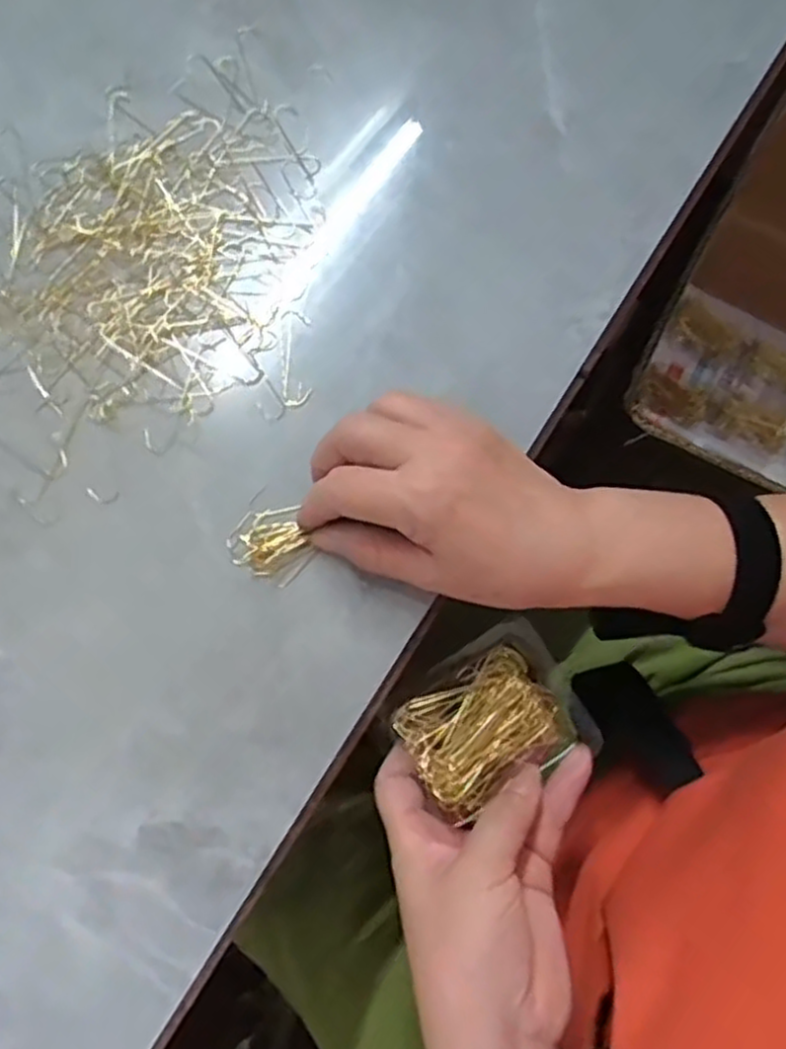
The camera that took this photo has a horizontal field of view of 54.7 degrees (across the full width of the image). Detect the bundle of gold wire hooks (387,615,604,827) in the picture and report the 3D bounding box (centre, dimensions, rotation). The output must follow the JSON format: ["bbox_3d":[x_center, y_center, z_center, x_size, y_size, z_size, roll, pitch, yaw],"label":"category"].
[{"bbox_3d":[0.045,0.090,0.358,0.081,0.014,0.066,-28,75,-9],"label":"bundle of gold wire hooks"}]

